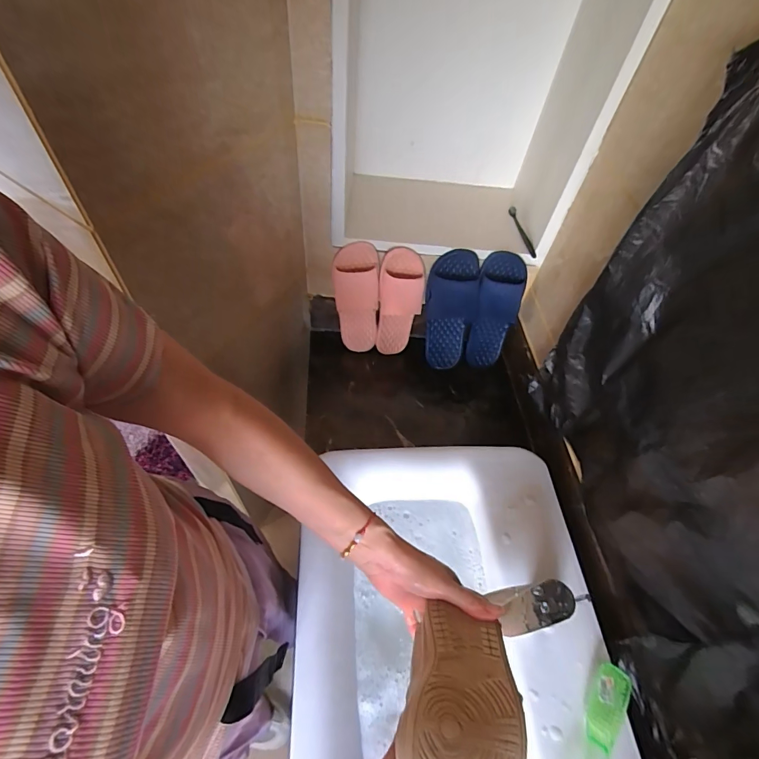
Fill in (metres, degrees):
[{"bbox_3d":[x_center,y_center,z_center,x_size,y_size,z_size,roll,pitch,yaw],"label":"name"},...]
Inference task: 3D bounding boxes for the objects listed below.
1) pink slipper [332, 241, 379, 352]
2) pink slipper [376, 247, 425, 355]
[{"bbox_3d":[-0.055,-0.171,0.933,0.100,0.255,0.087,1,54,-5],"label":"pink slipper"},{"bbox_3d":[0.045,-0.166,0.954,0.102,0.258,0.088,9,54,1],"label":"pink slipper"}]

